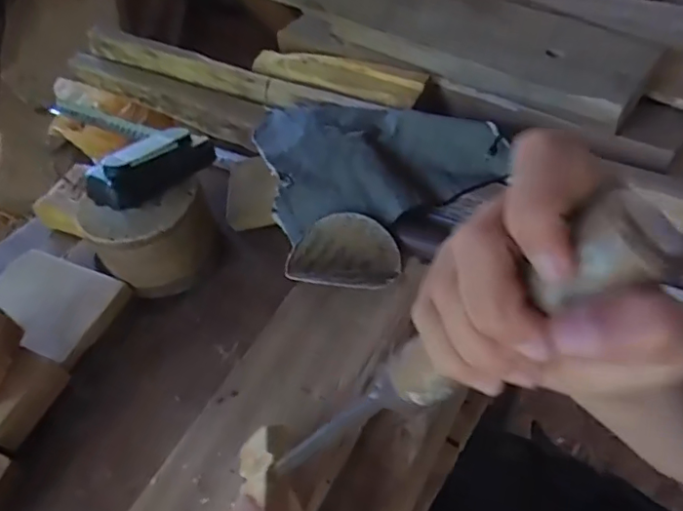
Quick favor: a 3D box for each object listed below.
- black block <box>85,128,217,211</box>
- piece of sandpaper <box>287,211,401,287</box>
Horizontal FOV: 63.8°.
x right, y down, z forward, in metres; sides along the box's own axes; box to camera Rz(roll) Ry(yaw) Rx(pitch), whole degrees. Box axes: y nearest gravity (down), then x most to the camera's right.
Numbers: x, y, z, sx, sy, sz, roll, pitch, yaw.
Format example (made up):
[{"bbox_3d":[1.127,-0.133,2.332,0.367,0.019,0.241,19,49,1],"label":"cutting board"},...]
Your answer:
[{"bbox_3d":[-0.153,-0.074,0.449,0.043,0.038,0.109,31,58,29],"label":"black block"},{"bbox_3d":[0.001,-0.002,0.446,0.090,0.025,0.062,3,49,9],"label":"piece of sandpaper"}]

